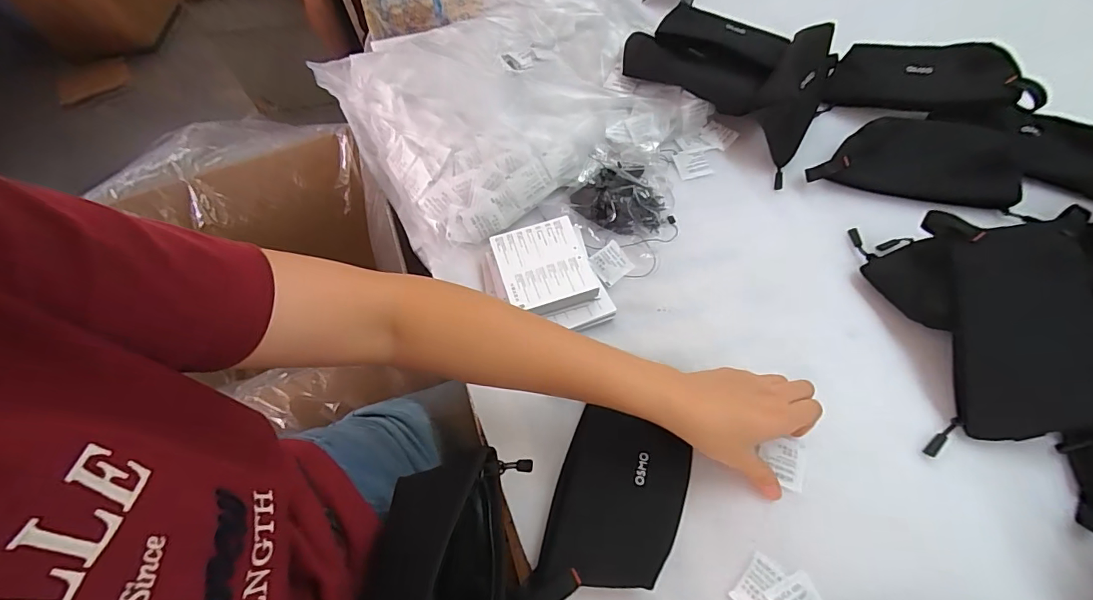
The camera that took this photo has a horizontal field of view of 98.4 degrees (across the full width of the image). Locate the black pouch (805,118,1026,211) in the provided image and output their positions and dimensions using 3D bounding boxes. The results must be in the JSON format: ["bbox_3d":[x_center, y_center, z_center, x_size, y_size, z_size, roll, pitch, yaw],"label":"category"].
[{"bbox_3d":[0.433,-0.169,0.556,0.216,0.040,0.096,12,62,11],"label":"black pouch"}]

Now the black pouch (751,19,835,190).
[{"bbox_3d":[0.309,-0.257,0.593,0.067,0.076,0.229,25,65,18],"label":"black pouch"}]

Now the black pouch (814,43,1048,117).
[{"bbox_3d":[0.474,-0.275,0.585,0.213,0.049,0.109,18,60,30],"label":"black pouch"}]

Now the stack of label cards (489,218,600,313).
[{"bbox_3d":[-0.003,-0.033,0.500,0.089,0.030,0.100,-17,60,-5],"label":"stack of label cards"}]

